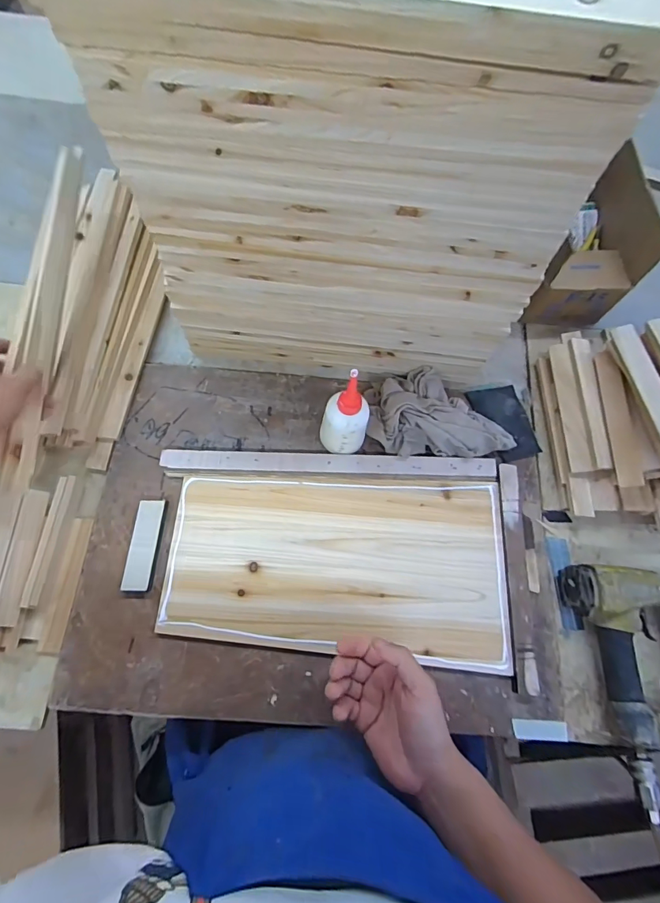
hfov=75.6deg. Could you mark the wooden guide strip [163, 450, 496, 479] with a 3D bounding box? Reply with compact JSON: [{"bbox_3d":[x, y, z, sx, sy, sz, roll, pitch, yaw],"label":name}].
[{"bbox_3d":[0.004,0.018,0.582,0.448,0.011,0.026,1,71,-2],"label":"wooden guide strip"}]

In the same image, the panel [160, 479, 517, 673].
[{"bbox_3d":[0.013,0.139,0.543,0.421,0.017,0.219,5,71,-1],"label":"panel"}]

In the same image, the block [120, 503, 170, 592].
[{"bbox_3d":[-0.232,0.117,0.534,0.035,0.014,0.111,4,71,-1],"label":"block"}]

